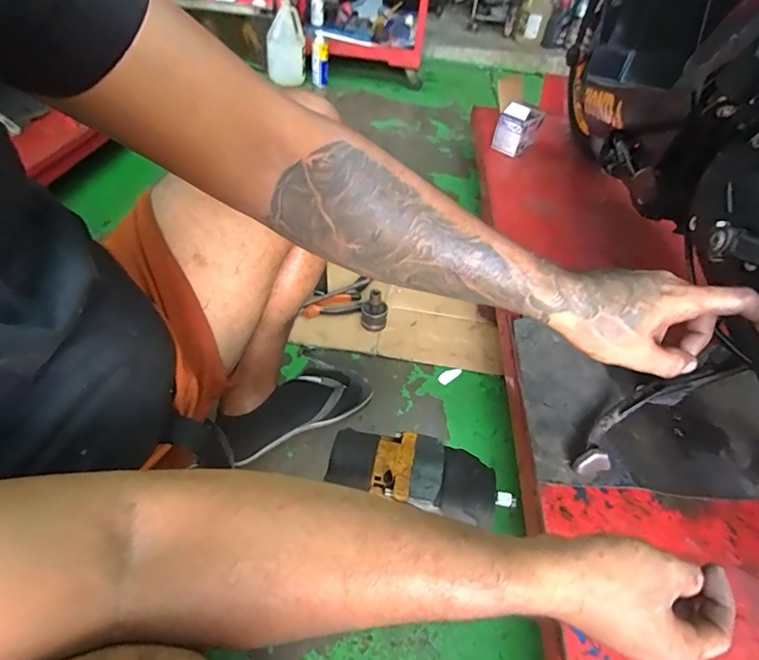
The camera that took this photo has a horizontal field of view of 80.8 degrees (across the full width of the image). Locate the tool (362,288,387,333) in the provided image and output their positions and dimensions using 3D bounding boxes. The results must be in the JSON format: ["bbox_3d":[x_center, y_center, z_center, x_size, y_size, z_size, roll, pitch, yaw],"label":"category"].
[{"bbox_3d":[-0.009,-0.039,0.870,0.053,0.079,0.046,8,45,1],"label":"tool"}]

